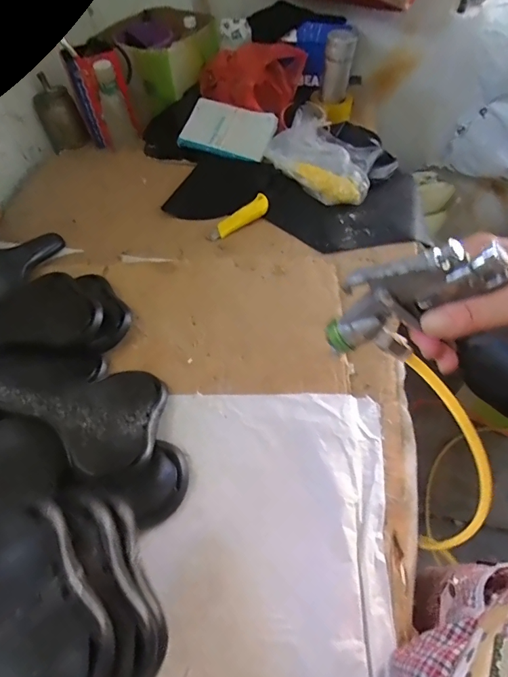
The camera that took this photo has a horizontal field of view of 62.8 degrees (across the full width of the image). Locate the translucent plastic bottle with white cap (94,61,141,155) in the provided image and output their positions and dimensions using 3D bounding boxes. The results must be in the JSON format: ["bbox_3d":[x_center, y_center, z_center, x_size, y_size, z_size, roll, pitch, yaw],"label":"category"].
[{"bbox_3d":[-0.325,-0.539,0.966,0.069,0.176,0.055,-18,53,-9],"label":"translucent plastic bottle with white cap"}]

